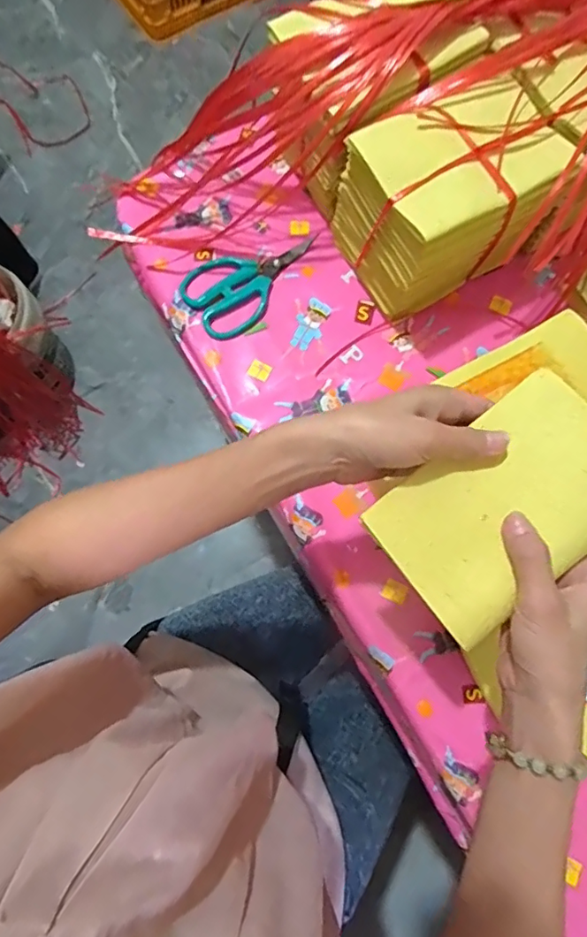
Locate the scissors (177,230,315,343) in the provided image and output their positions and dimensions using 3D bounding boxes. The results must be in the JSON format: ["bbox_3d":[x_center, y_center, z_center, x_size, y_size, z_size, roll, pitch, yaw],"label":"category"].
[{"bbox_3d":[-0.040,-0.201,0.553,0.150,0.011,0.086,-36,79,-8],"label":"scissors"}]

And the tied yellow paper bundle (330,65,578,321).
[{"bbox_3d":[0.142,-0.247,0.498,0.163,0.140,0.118,-28,78,-7],"label":"tied yellow paper bundle"}]

